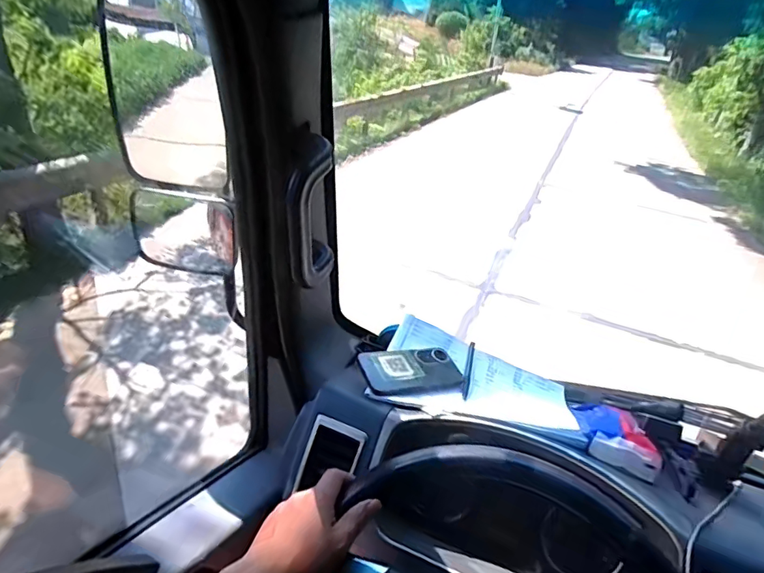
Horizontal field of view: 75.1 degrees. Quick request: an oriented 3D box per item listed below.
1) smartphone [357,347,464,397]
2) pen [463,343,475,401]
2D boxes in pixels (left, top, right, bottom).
[{"bbox_3d":[0.047,0.126,0.755,0.161,0.013,0.093,1,34,-30],"label":"smartphone"},{"bbox_3d":[0.141,0.134,0.802,0.009,0.015,0.135,13,30,8],"label":"pen"}]

